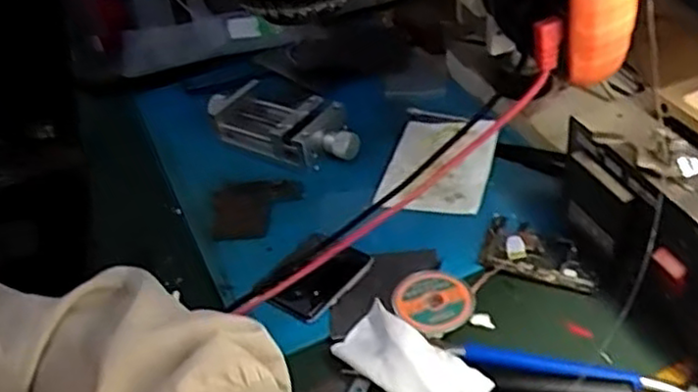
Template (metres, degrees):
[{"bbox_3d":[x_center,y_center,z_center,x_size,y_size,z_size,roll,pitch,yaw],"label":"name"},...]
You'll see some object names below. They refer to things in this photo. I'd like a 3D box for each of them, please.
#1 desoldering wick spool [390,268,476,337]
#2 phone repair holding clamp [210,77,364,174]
[{"bbox_3d":[0.049,0.062,0.412,0.045,0.017,0.043,-6,39,5],"label":"desoldering wick spool"},{"bbox_3d":[-0.054,-0.058,0.562,0.130,0.029,0.051,19,47,32],"label":"phone repair holding clamp"}]

